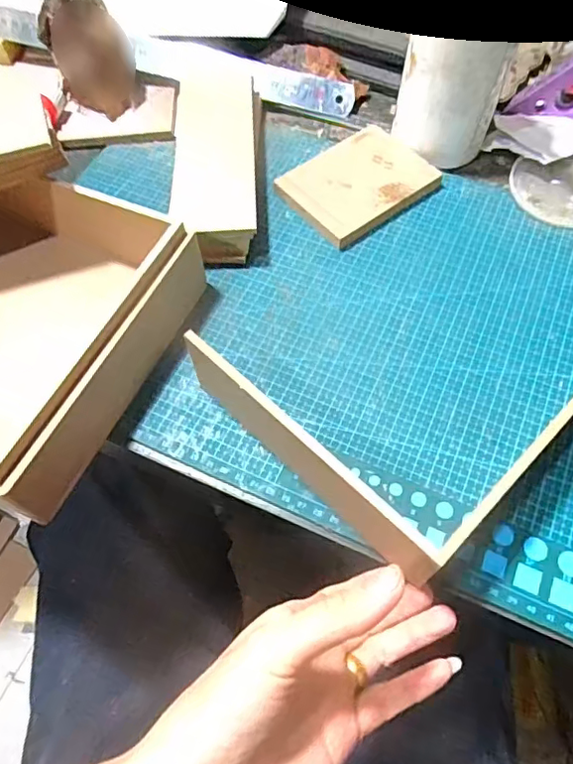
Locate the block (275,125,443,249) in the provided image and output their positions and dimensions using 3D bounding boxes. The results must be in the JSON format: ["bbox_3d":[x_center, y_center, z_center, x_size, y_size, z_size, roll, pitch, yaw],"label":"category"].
[{"bbox_3d":[0.055,-0.152,0.430,0.105,0.013,0.081,-39,67,-17],"label":"block"}]

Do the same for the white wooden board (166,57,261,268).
[{"bbox_3d":[-0.051,-0.171,0.429,0.062,0.033,0.192,-1,62,1],"label":"white wooden board"}]

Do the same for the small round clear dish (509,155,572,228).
[{"bbox_3d":[0.212,-0.146,0.425,0.078,0.006,0.066,-9,62,-3],"label":"small round clear dish"}]

